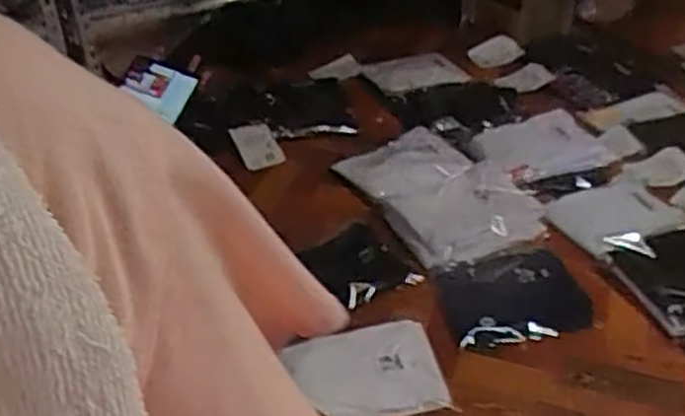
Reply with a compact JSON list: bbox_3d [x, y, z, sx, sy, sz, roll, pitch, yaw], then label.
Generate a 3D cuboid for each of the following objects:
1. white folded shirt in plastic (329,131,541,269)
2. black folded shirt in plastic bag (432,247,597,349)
[{"bbox_3d":[0.210,-0.049,1.758,0.319,0.043,0.513,-19,40,-22],"label":"white folded shirt in plastic"},{"bbox_3d":[0.342,0.170,1.490,0.289,0.036,0.243,-7,37,-7],"label":"black folded shirt in plastic bag"}]

